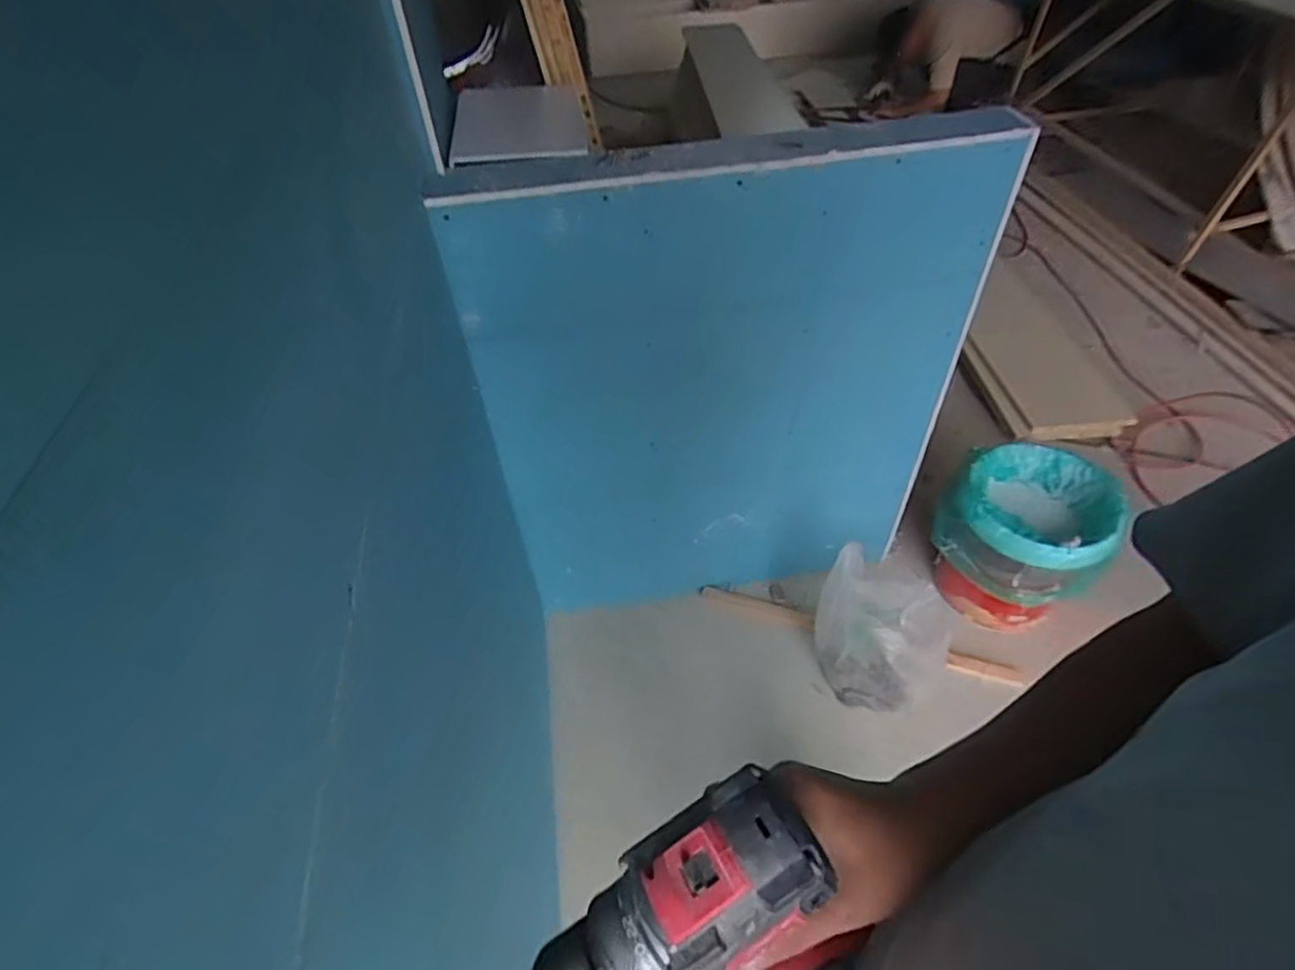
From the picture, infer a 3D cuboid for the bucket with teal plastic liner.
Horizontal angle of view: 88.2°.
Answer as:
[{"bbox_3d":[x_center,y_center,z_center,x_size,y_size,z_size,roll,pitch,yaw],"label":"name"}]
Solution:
[{"bbox_3d":[0.788,0.127,1.462,0.300,0.335,0.289,-2,48,2],"label":"bucket with teal plastic liner"}]

